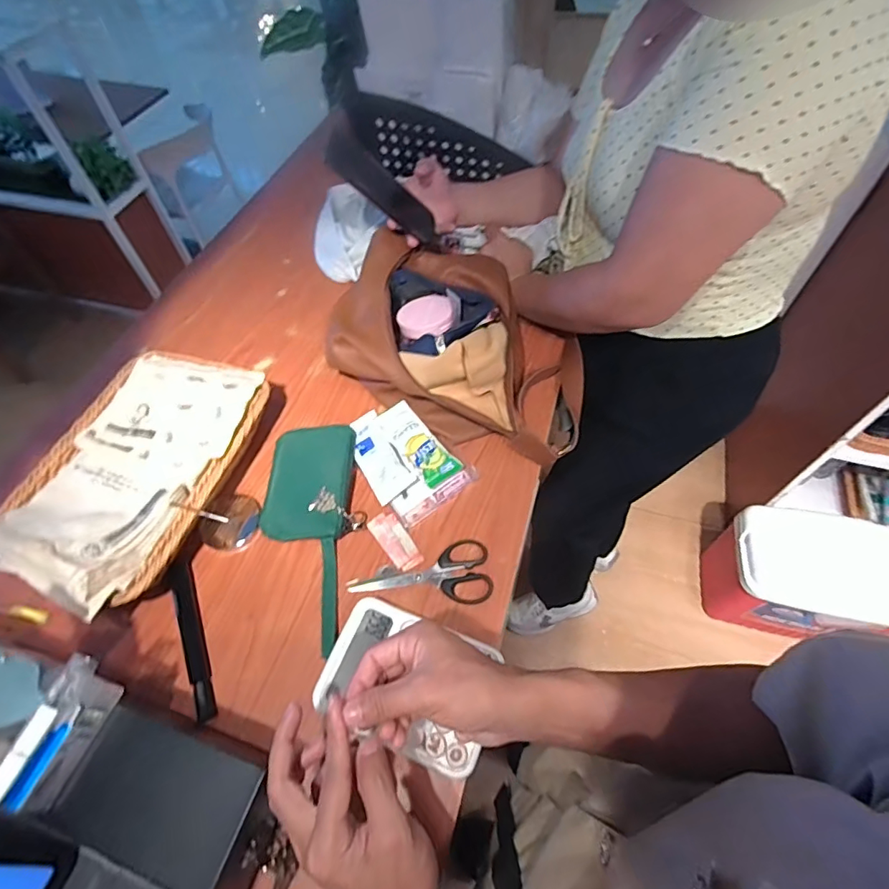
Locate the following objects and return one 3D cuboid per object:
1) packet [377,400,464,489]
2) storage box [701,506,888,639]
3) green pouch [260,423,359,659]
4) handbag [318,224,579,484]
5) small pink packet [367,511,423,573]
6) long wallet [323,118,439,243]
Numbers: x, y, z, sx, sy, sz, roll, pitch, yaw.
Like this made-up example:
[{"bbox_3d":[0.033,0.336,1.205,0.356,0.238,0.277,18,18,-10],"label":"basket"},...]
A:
[{"bbox_3d":[-0.034,-0.002,0.584,0.049,0.022,0.111,-33,61,-17],"label":"packet"},{"bbox_3d":[0.900,0.338,1.230,0.372,0.299,0.248,12,58,10],"label":"storage box"},{"bbox_3d":[-0.152,0.092,0.536,0.106,0.036,0.249,-1,57,2],"label":"green pouch"},{"bbox_3d":[0.025,-0.130,0.623,0.315,0.121,0.219,19,60,14],"label":"handbag"},{"bbox_3d":[-0.052,0.105,0.537,0.032,0.006,0.071,-33,61,-17],"label":"small pink packet"},{"bbox_3d":[-0.078,-0.327,0.629,0.021,0.176,0.070,-23,48,36],"label":"long wallet"}]

